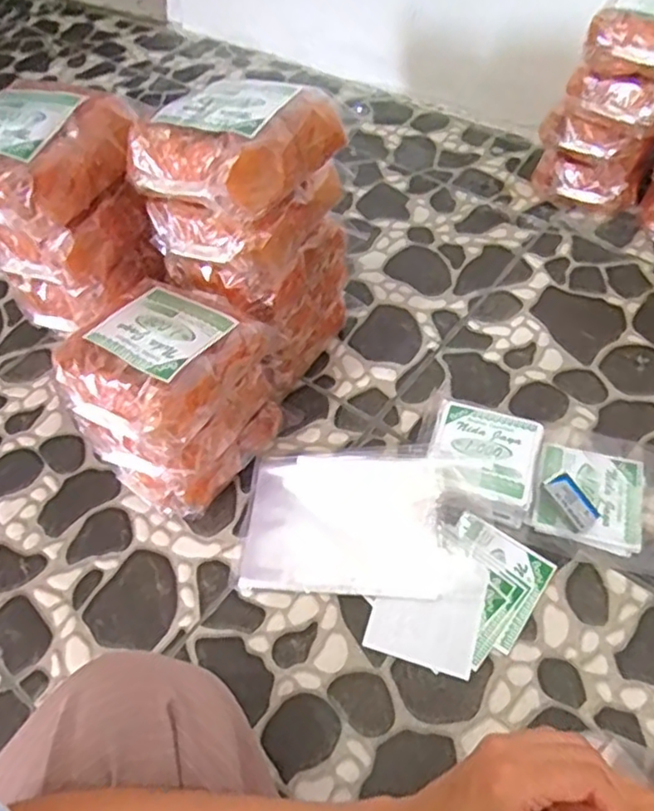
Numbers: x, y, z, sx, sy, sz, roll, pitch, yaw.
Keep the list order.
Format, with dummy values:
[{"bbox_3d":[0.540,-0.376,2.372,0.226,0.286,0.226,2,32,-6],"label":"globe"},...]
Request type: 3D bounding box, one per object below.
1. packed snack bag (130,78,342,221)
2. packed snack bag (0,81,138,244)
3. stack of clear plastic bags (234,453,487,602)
[{"bbox_3d":[-0.074,-0.215,0.513,0.121,0.057,0.150,28,61,22],"label":"packed snack bag"},{"bbox_3d":[-0.245,-0.212,0.529,0.122,0.066,0.147,24,60,19],"label":"packed snack bag"},{"bbox_3d":[0.025,0.111,0.599,0.212,0.024,0.137,-1,63,9],"label":"stack of clear plastic bags"}]

